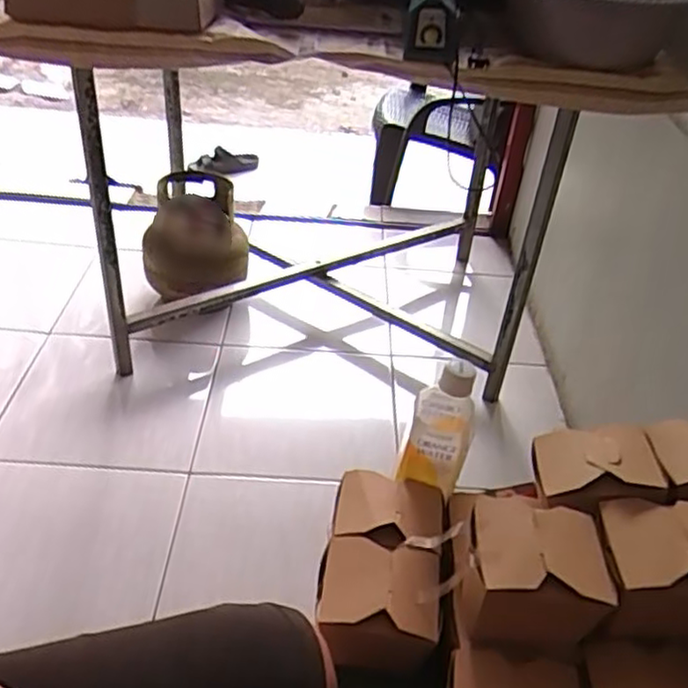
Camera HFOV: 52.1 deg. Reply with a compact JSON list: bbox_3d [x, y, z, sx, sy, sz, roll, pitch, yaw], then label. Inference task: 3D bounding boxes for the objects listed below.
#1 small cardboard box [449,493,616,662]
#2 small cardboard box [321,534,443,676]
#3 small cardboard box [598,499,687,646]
[{"bbox_3d":[0.138,0.180,0.550,0.106,0.085,0.088,3,37,-3],"label":"small cardboard box"},{"bbox_3d":[0.028,0.220,0.594,0.099,0.051,0.094,9,37,4],"label":"small cardboard box"},{"bbox_3d":[0.251,0.179,0.549,0.099,0.076,0.088,5,37,-1],"label":"small cardboard box"}]

